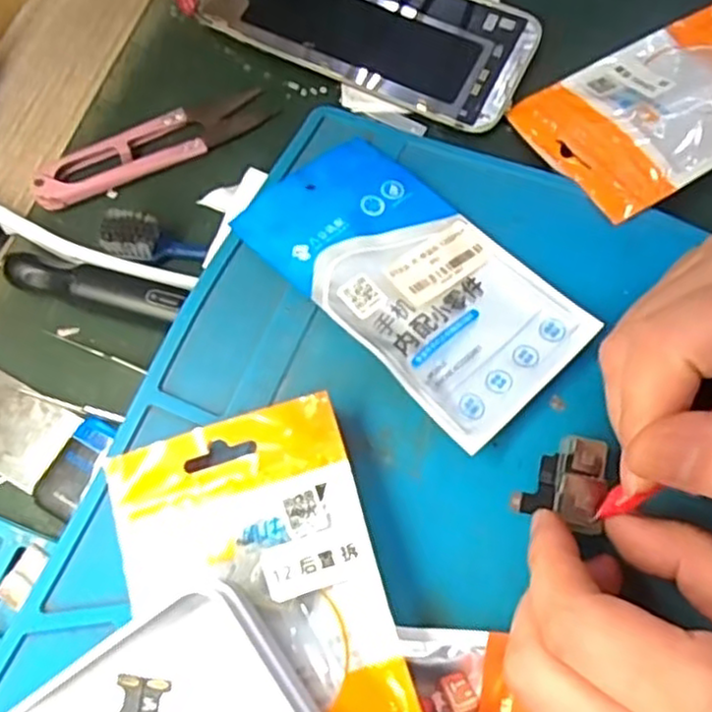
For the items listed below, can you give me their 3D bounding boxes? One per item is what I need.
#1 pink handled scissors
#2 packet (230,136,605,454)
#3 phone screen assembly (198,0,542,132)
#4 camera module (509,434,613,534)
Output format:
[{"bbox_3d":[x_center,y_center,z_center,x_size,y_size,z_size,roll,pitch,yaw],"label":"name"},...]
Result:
[{"bbox_3d":[-0.082,-0.087,0.290,0.099,0.011,0.021,-29,70,-12],"label":"pink handled scissors"},{"bbox_3d":[0.018,-0.029,0.261,0.126,0.014,0.068,42,73,16],"label":"packet"},{"bbox_3d":[0.005,-0.151,0.318,0.143,0.005,0.070,25,69,10],"label":"phone screen assembly"},{"bbox_3d":[0.068,0.039,0.230,0.028,0.005,0.029,17,68,7],"label":"camera module"}]

